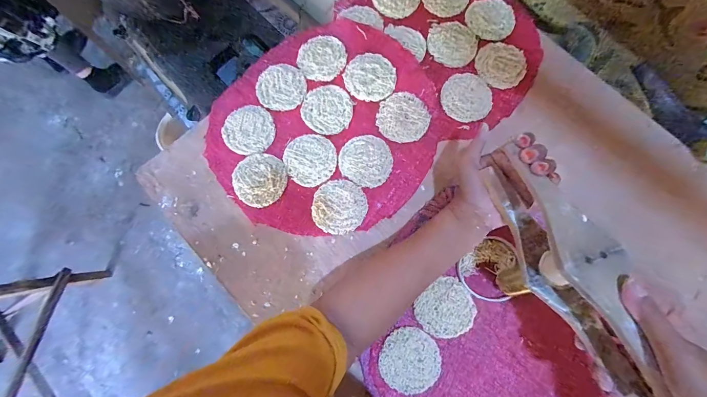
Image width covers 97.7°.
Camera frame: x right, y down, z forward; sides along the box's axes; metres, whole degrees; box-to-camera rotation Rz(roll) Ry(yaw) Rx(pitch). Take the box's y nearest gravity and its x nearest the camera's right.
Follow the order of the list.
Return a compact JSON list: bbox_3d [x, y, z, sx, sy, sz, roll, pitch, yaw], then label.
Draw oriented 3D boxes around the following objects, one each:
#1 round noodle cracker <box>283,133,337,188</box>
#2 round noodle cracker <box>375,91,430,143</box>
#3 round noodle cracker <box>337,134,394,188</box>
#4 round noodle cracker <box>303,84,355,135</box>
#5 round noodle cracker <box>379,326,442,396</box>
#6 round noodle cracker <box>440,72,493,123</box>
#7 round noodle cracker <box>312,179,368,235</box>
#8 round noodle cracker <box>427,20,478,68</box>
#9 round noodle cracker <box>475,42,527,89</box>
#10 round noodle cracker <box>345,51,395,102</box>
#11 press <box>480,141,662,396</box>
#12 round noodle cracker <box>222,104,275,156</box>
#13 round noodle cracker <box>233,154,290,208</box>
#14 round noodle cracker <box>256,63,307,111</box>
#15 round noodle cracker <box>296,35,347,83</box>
[{"bbox_3d":[-0.065,-0.060,0.468,0.074,0.004,0.081,0,79,1],"label":"round noodle cracker"},{"bbox_3d":[0.078,-0.127,0.479,0.080,0.011,0.073,0,79,1],"label":"round noodle cracker"},{"bbox_3d":[0.020,-0.058,0.468,0.079,0.006,0.077,0,79,1],"label":"round noodle cracker"},{"bbox_3d":[-0.041,-0.141,0.488,0.079,0.009,0.078,0,79,1],"label":"round noodle cracker"},{"bbox_3d":[0.076,0.217,0.412,0.078,0.004,0.079,0,79,1],"label":"round noodle cracker"},{"bbox_3d":[0.180,-0.162,0.491,0.079,0.004,0.082,0,79,1],"label":"round noodle cracker"},{"bbox_3d":[-0.021,0.012,0.455,0.076,0.009,0.079,0,79,1],"label":"round noodle cracker"},{"bbox_3d":[0.163,-0.256,0.509,0.080,0.004,0.082,0,79,1],"label":"round noodle cracker"},{"bbox_3d":[0.240,-0.219,0.502,0.080,0.004,0.079,0,79,1],"label":"round noodle cracker"},{"bbox_3d":[0.026,-0.194,0.491,0.078,0.009,0.080,0,79,1],"label":"round noodle cracker"},{"bbox_3d":[0.212,0.065,0.315,0.070,0.074,0.265,-19,70,-3],"label":"press"},{"bbox_3d":[-0.164,-0.109,0.481,0.077,0.004,0.080,0,79,1],"label":"round noodle cracker"},{"bbox_3d":[-0.141,-0.030,0.464,0.079,0.008,0.078,0,79,1],"label":"round noodle cracker"},{"bbox_3d":[-0.116,-0.180,0.494,0.076,0.004,0.078,0,79,1],"label":"round noodle cracker"},{"bbox_3d":[-0.052,-0.230,0.502,0.077,0.004,0.084,0,79,1],"label":"round noodle cracker"}]

